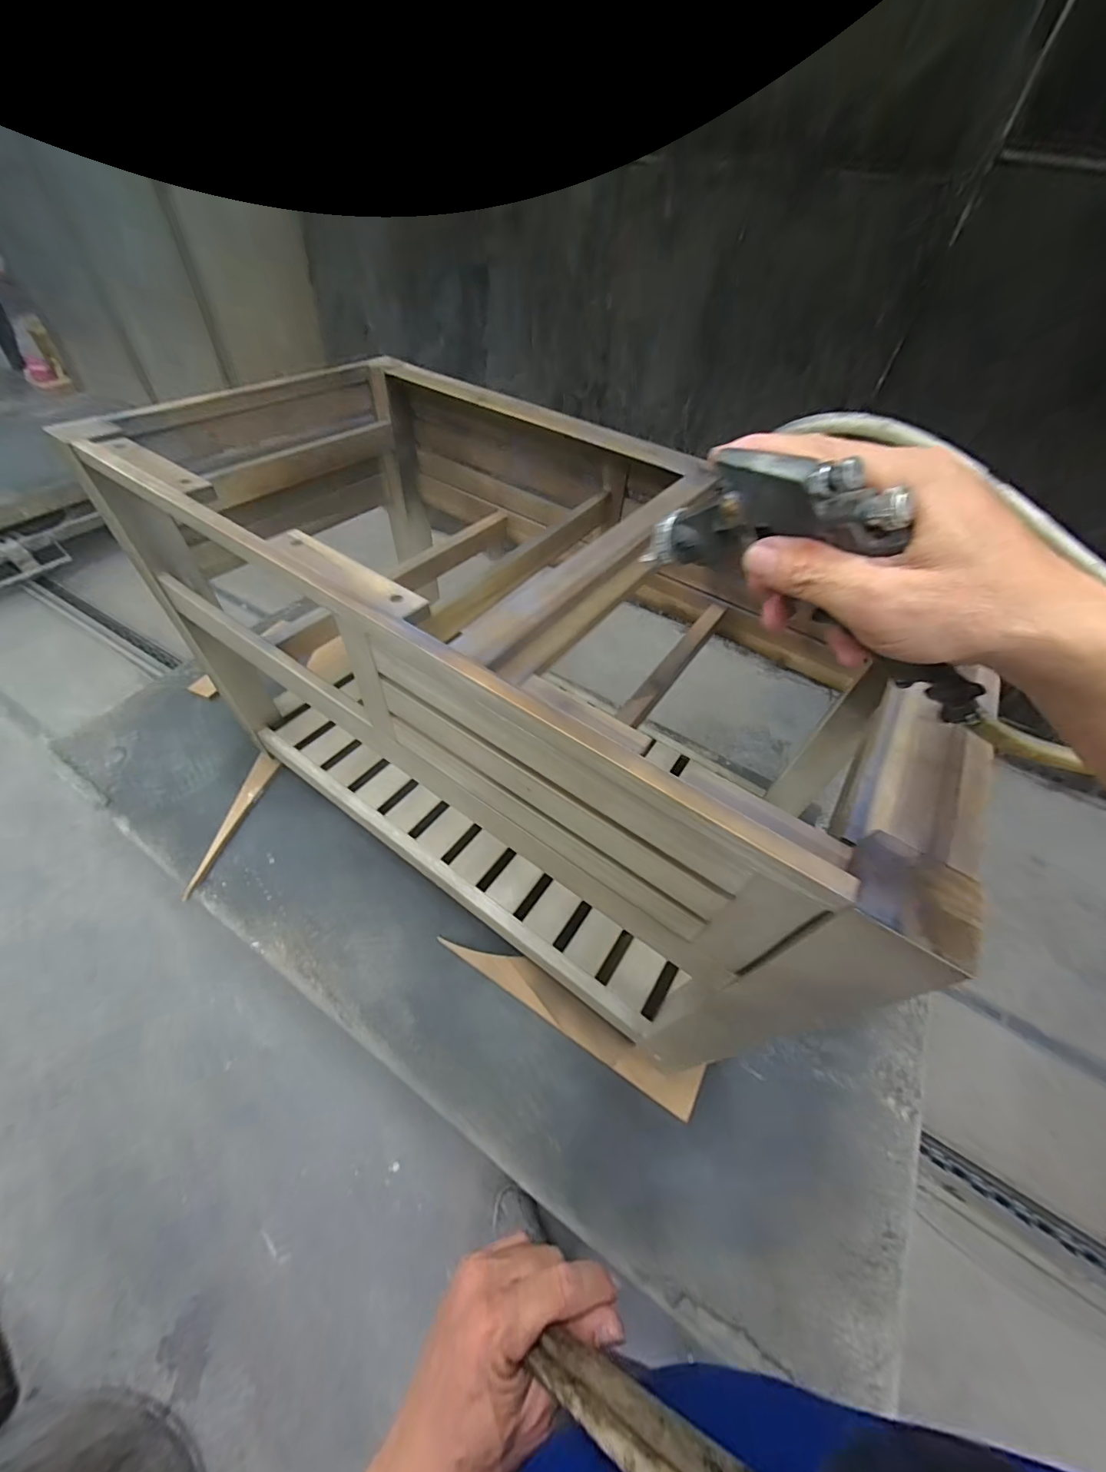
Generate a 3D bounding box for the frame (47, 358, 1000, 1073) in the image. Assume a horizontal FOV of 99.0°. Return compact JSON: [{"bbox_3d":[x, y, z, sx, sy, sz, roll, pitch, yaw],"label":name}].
[{"bbox_3d":[-0.094,-0.131,0.896,1.218,0.666,0.625,31,56,19],"label":"frame"}]

